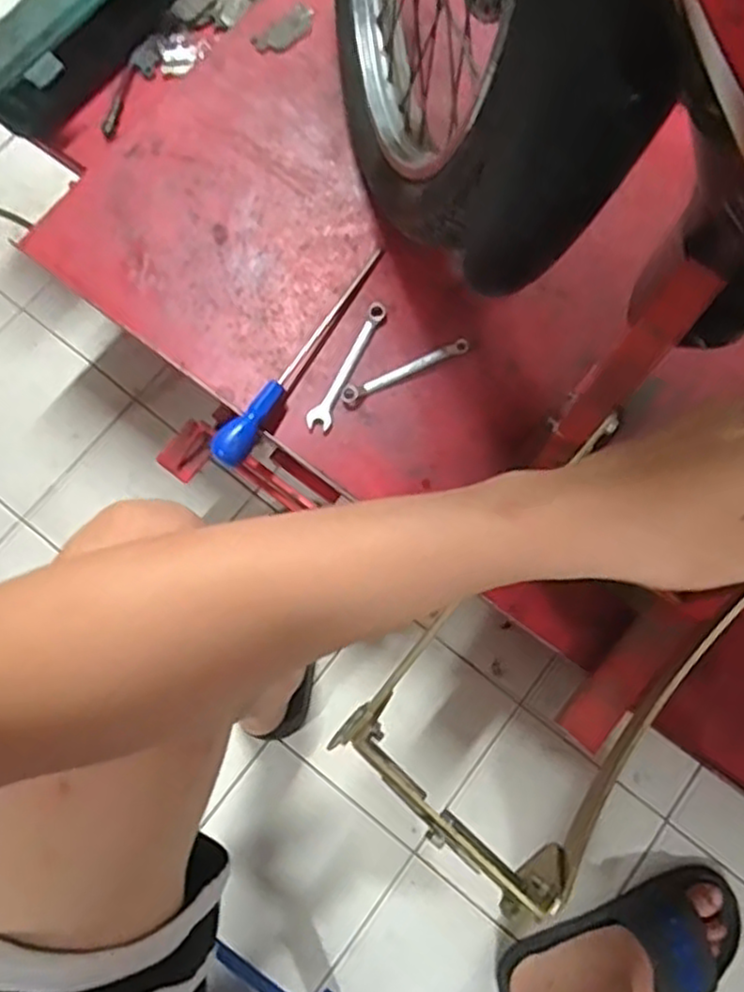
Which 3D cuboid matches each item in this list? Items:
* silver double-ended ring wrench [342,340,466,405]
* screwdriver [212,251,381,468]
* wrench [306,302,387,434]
[{"bbox_3d":[0.033,-0.127,0.726,0.138,0.013,0.018,-25,80,-4],"label":"silver double-ended ring wrench"},{"bbox_3d":[-0.074,-0.147,0.718,0.031,0.032,0.274,31,78,7],"label":"screwdriver"},{"bbox_3d":[-0.024,-0.132,0.729,0.025,0.004,0.147,26,80,5],"label":"wrench"}]

